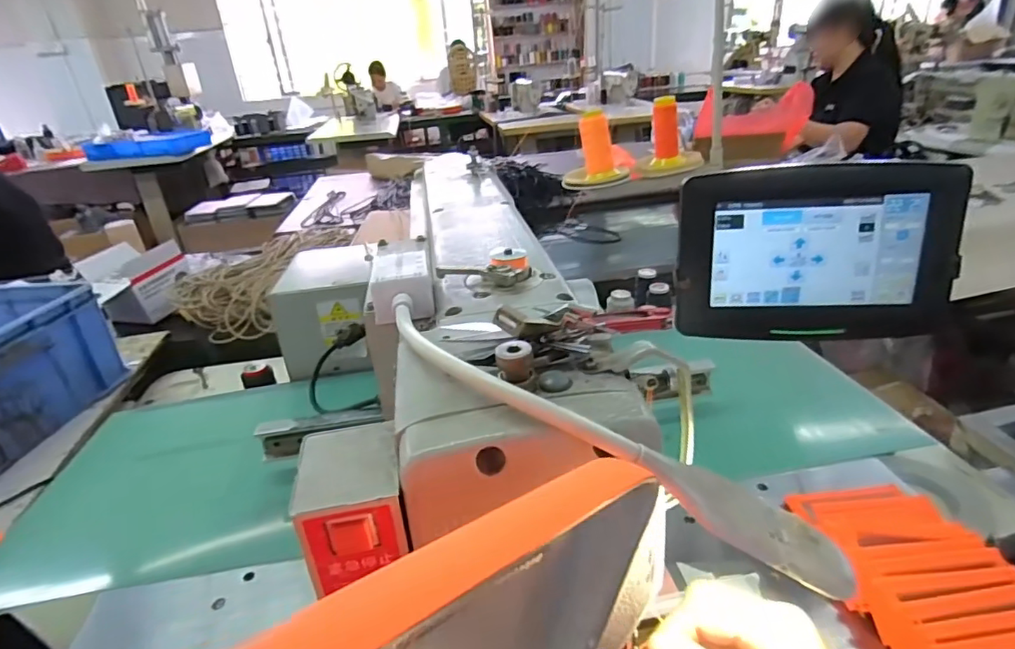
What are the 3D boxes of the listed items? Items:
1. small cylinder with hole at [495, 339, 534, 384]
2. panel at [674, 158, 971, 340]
[{"bbox_3d":[0.003,0.016,0.239,0.016,0.014,0.013,-5,28,-1],"label":"small cylinder with hole"},{"bbox_3d":[0.243,-0.056,0.433,0.204,0.134,0.031,-1,28,7],"label":"panel"}]

